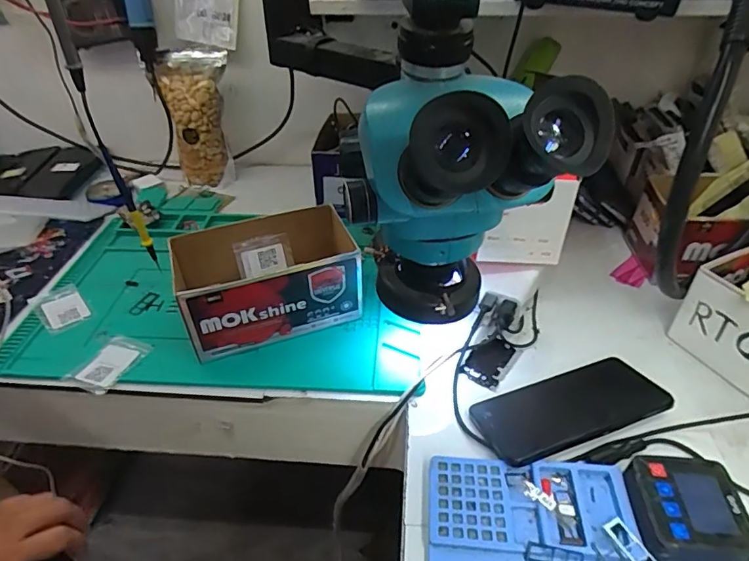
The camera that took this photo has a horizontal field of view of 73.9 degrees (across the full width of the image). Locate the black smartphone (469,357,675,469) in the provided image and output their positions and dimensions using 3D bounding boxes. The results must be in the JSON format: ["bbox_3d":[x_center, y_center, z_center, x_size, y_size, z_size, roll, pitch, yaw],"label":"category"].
[{"bbox_3d":[0.174,0.112,0.443,0.165,0.009,0.075,-14,26,-13],"label":"black smartphone"}]

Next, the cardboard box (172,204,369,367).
[{"bbox_3d":[-0.111,0.000,0.533,0.180,0.092,0.107,-16,41,-16],"label":"cardboard box"}]

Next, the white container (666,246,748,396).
[{"bbox_3d":[0.358,0.040,0.474,0.080,0.085,0.106,-22,43,-22],"label":"white container"}]

